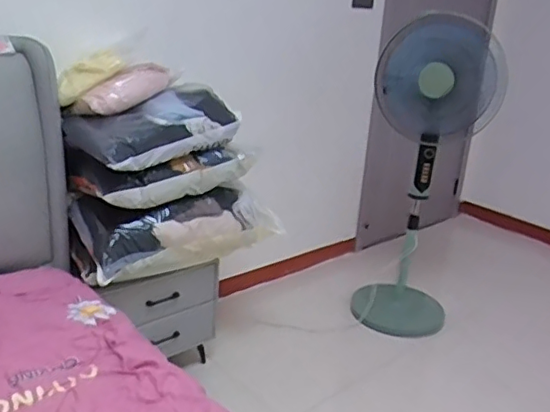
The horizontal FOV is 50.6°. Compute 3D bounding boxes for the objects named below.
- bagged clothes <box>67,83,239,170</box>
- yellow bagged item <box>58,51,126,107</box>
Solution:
[{"bbox_3d":[-0.384,-0.271,1.876,0.294,0.175,0.518,20,26,36],"label":"bagged clothes"},{"bbox_3d":[-0.581,-0.407,1.803,0.229,0.078,0.105,-35,31,-7],"label":"yellow bagged item"}]

